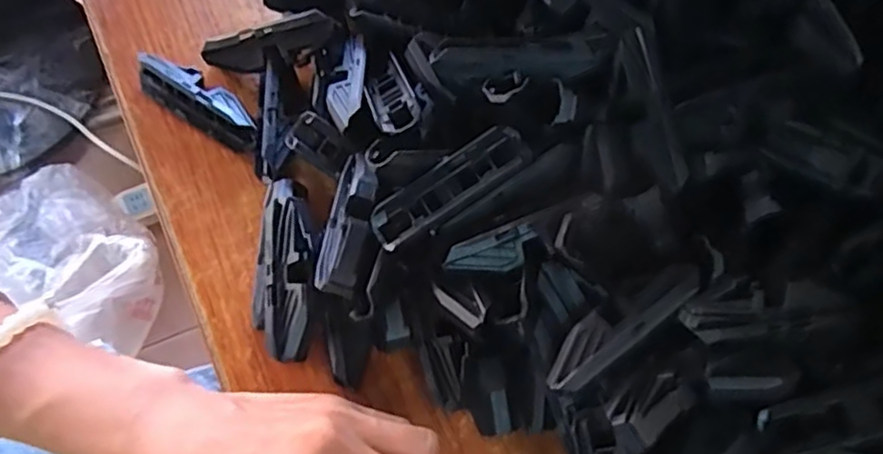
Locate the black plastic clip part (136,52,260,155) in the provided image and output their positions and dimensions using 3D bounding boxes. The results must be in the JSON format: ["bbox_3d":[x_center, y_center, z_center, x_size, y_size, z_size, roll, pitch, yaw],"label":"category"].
[{"bbox_3d":[-0.124,-0.066,0.341,0.070,0.021,0.022,32,68,7],"label":"black plastic clip part"}]

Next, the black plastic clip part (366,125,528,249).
[{"bbox_3d":[0.003,-0.017,0.286,0.073,0.007,0.020,-33,73,2],"label":"black plastic clip part"}]

